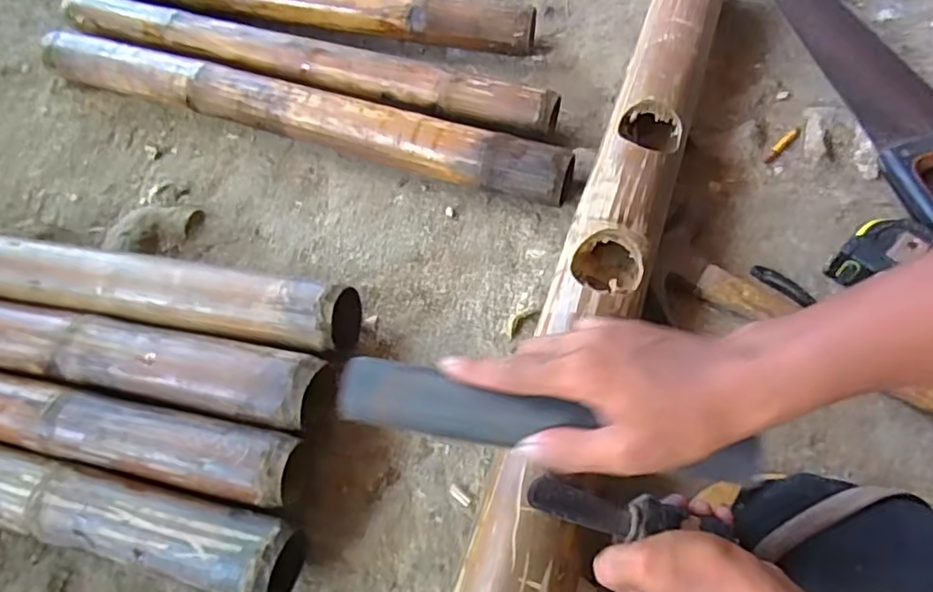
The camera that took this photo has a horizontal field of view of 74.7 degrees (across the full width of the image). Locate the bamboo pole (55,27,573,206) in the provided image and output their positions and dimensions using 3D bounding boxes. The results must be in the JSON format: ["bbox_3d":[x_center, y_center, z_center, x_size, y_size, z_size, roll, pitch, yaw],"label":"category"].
[{"bbox_3d":[-0.204,-0.201,0.677,0.649,0.060,0.058,17,63,13],"label":"bamboo pole"}]

